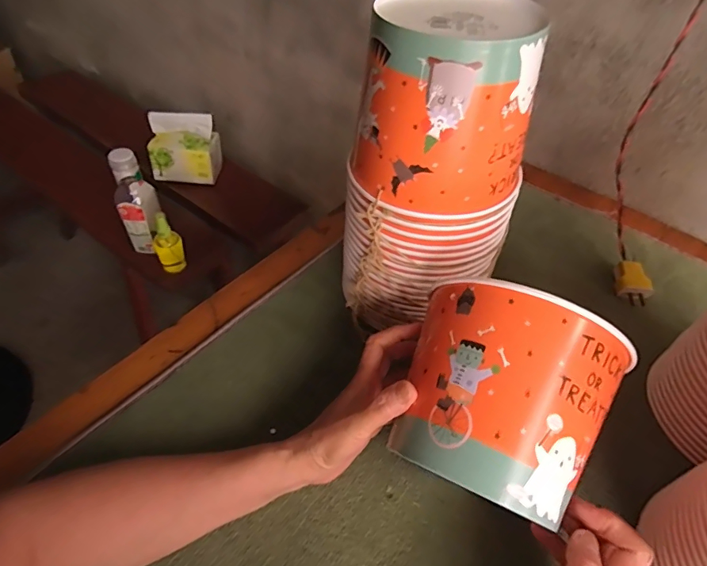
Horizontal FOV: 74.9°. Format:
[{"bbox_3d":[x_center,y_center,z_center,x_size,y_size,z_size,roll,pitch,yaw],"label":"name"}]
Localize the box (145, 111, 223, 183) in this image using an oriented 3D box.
[{"bbox_3d":[-0.360,-0.281,0.988,0.137,0.140,0.074,0,48,-6],"label":"box"}]

